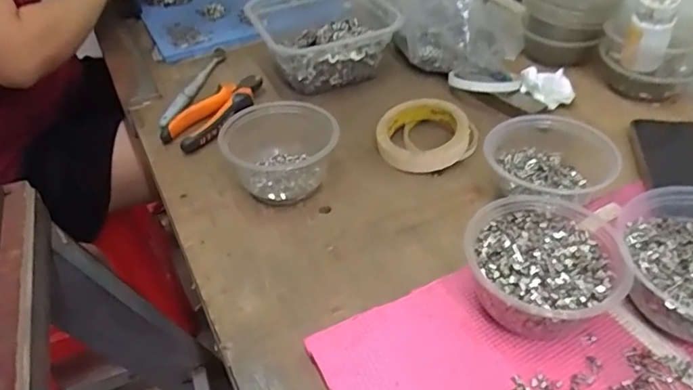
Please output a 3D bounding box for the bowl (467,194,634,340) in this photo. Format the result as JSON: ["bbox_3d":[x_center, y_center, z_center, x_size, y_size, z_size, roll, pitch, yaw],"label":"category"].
[{"bbox_3d":[0.153,0.055,0.424,0.109,0.056,0.117,-2,43,1],"label":"bowl"}]

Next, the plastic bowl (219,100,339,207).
[{"bbox_3d":[-0.066,-0.045,0.554,0.108,0.059,0.113,-2,43,1],"label":"plastic bowl"}]

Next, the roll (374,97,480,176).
[{"bbox_3d":[0.085,-0.066,0.601,0.102,0.030,0.102,-2,43,1],"label":"roll"}]

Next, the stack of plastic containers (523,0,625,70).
[{"bbox_3d":[0.285,-0.228,0.694,0.108,0.114,0.097,17,46,20],"label":"stack of plastic containers"}]

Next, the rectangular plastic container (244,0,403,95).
[{"bbox_3d":[-0.024,-0.225,0.729,0.190,0.066,0.186,-14,44,-11],"label":"rectangular plastic container"}]

